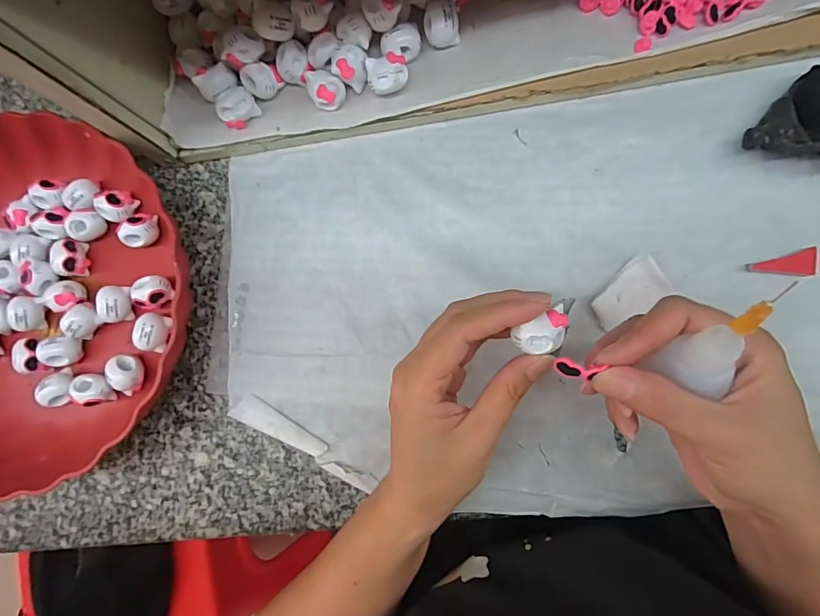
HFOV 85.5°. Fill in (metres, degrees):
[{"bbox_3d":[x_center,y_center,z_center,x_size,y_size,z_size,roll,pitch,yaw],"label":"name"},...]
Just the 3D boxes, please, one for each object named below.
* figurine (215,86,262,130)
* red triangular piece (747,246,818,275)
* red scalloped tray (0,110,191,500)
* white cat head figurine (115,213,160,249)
[{"bbox_3d":[-0.113,-0.132,0.291,0.024,0.017,0.016,-25,82,6],"label":"figurine"},{"bbox_3d":[0.215,-0.025,0.256,0.034,0.004,0.015,-9,75,15],"label":"red triangular piece"},{"bbox_3d":[-0.258,-0.007,0.304,0.229,0.047,0.226,-35,82,5],"label":"red scalloped tray"},{"bbox_3d":[-0.189,-0.054,0.309,0.024,0.019,0.023,7,87,9],"label":"white cat head figurine"}]

